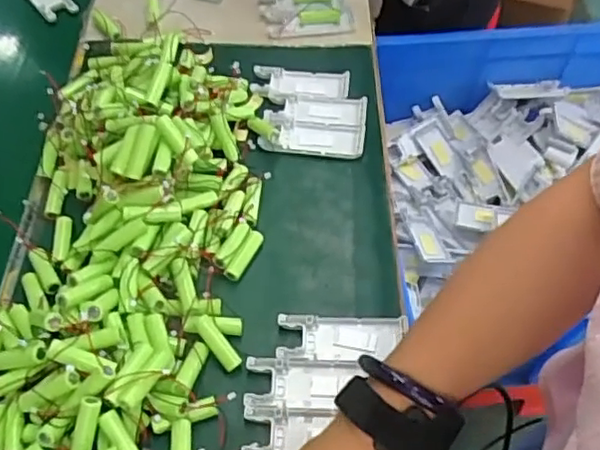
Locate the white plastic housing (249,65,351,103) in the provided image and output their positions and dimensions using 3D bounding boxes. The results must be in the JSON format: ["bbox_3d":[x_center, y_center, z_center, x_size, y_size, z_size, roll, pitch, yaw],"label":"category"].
[{"bbox_3d":[0.001,-0.156,0.696,0.105,0.009,0.047,3,56,0],"label":"white plastic housing"}]

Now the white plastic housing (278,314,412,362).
[{"bbox_3d":[0.034,0.091,0.518,0.101,0.009,0.038,2,56,-1],"label":"white plastic housing"}]

